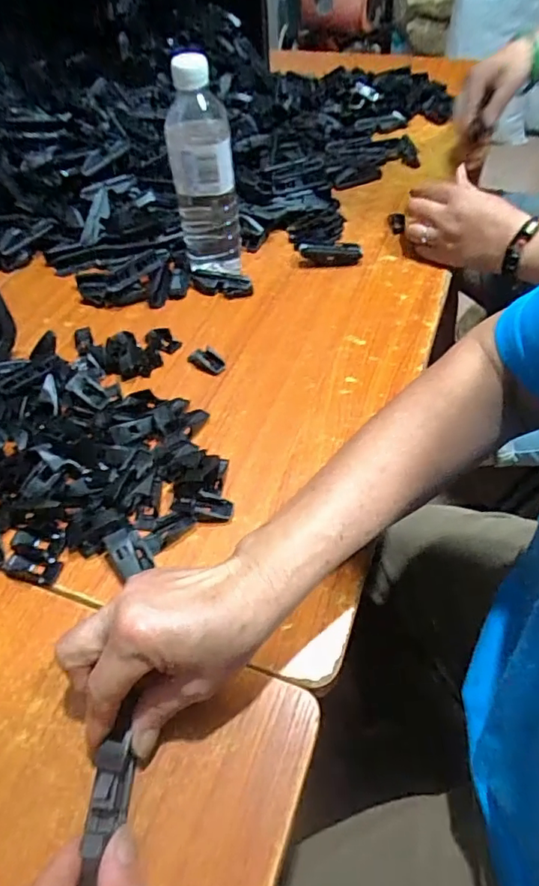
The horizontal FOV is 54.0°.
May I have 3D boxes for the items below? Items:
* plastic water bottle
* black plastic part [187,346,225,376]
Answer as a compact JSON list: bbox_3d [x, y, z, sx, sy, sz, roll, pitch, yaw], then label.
[{"bbox_3d":[-0.069,-0.281,0.557,0.064,0.201,0.069,-7,52,-3],"label":"plastic water bottle"},{"bbox_3d":[-0.062,-0.082,0.526,0.023,0.008,0.039,-35,58,-23],"label":"black plastic part"}]

